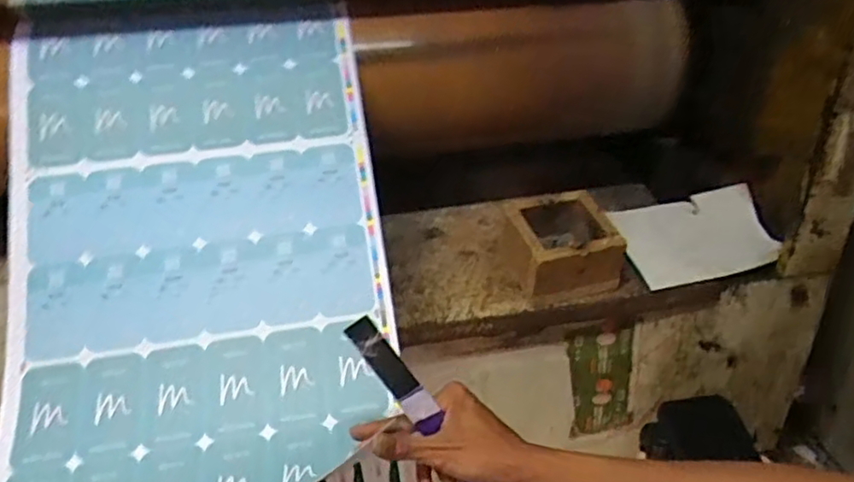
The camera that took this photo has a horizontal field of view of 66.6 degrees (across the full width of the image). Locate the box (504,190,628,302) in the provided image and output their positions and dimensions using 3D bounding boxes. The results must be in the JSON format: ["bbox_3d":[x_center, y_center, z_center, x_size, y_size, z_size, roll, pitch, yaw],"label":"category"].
[{"bbox_3d":[0.176,0.004,0.843,0.128,0.088,0.124,-5,30,-5],"label":"box"}]

